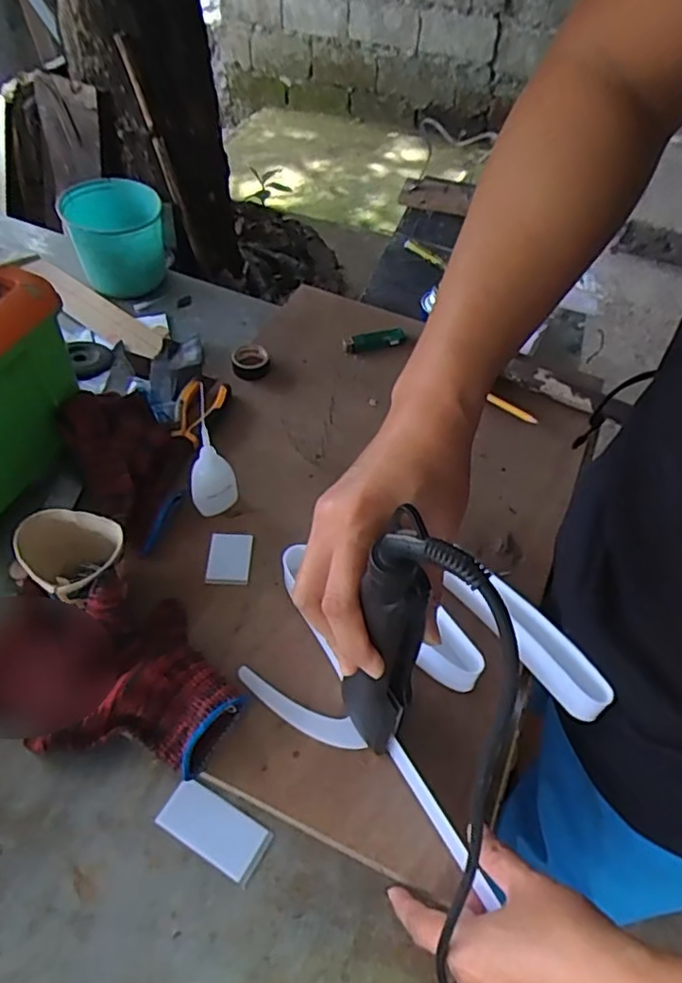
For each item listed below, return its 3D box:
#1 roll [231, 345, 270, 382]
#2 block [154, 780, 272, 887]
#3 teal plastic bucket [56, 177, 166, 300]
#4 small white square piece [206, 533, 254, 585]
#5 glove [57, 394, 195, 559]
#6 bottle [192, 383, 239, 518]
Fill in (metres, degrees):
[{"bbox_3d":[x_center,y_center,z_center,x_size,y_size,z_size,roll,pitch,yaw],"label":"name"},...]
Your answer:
[{"bbox_3d":[-0.106,-0.150,0.739,0.043,0.021,0.047,3,52,-3],"label":"roll"},{"bbox_3d":[-0.095,0.251,0.467,0.082,0.004,0.039,28,55,15],"label":"block"},{"bbox_3d":[-0.294,-0.331,0.829,0.114,0.117,0.114,3,52,-3],"label":"teal plastic bucket"},{"bbox_3d":[-0.105,0.062,0.587,0.040,0.006,0.052,3,52,-3],"label":"small white square piece"},{"bbox_3d":[-0.211,-0.034,0.629,0.106,0.048,0.193,-25,59,-23],"label":"glove"},{"bbox_3d":[-0.120,-0.030,0.574,0.044,0.127,0.033,-9,54,-12],"label":"bottle"}]

